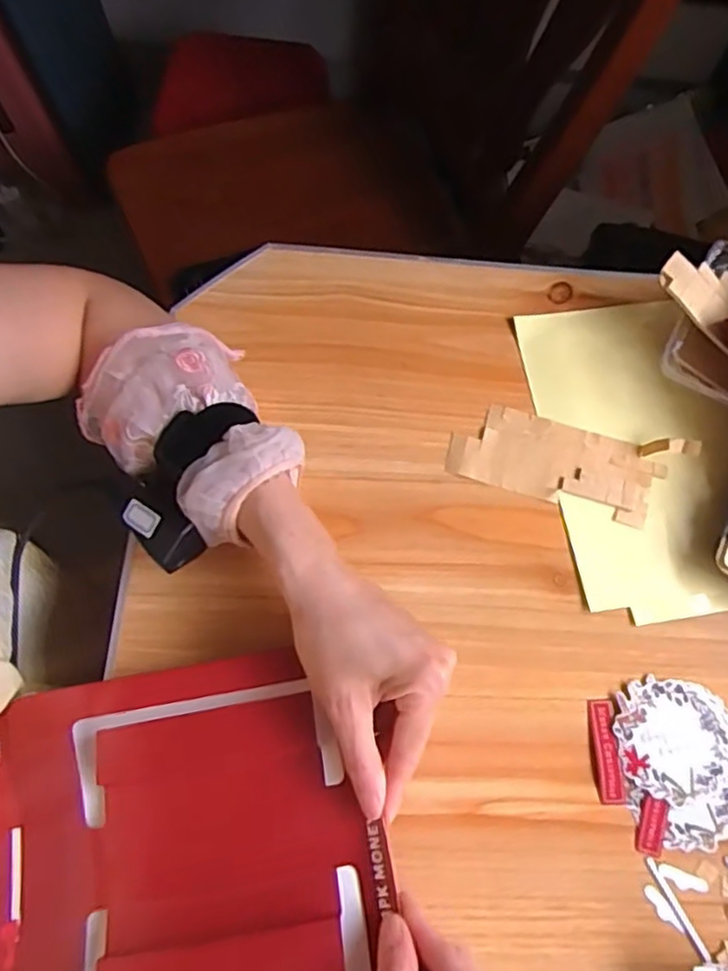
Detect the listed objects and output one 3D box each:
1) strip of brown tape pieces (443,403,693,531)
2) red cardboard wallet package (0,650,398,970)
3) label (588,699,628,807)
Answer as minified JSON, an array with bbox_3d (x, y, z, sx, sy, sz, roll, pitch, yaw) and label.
[{"bbox_3d":[0.141,-0.017,0.457,0.159,0.017,0.061,12,71,2],"label":"strip of brown tape pieces"},{"bbox_3d":[-0.105,0.202,0.358,0.228,0.037,0.192,-11,69,6],"label":"red cardboard wallet package"},{"bbox_3d":[0.147,0.161,0.399,0.016,0.004,0.059,-1,70,-3],"label":"label"}]

